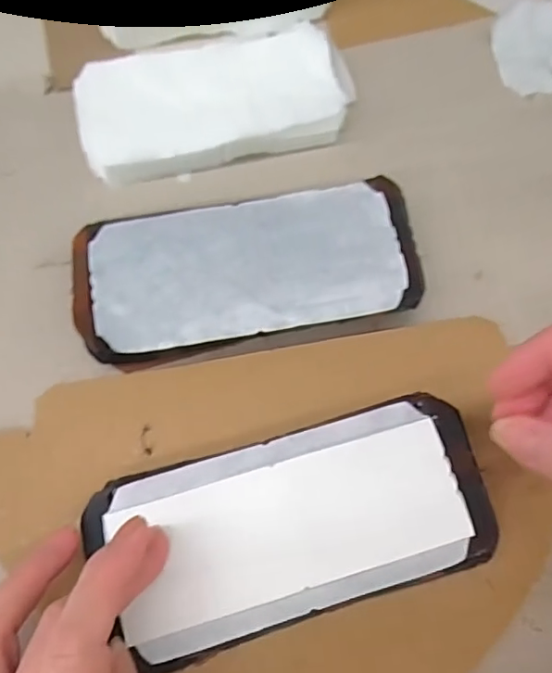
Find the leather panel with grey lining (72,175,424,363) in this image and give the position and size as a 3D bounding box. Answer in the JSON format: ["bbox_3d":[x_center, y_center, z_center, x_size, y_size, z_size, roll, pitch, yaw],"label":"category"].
[{"bbox_3d":[-0.013,-0.032,0.280,0.163,0.025,0.072,-11,70,-5],"label":"leather panel with grey lining"}]

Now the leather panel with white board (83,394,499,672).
[{"bbox_3d":[0.009,0.079,0.236,0.162,0.009,0.074,-15,70,-6],"label":"leather panel with white board"}]

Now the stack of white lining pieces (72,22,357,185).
[{"bbox_3d":[-0.034,-0.136,0.321,0.152,0.019,0.075,-15,70,-6],"label":"stack of white lining pieces"}]

